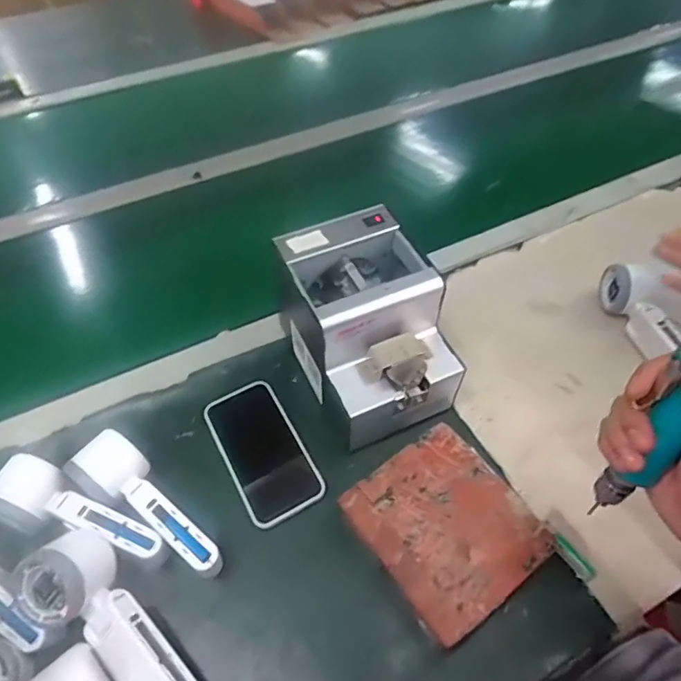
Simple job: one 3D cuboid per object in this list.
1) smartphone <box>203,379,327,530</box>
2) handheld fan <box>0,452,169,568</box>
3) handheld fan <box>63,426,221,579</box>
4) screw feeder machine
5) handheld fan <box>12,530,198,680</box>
[{"bbox_3d":[-0.078,0.108,0.523,0.077,0.009,0.147,-26,57,-18],"label":"smartphone"},{"bbox_3d":[-0.223,0.155,0.451,0.158,0.050,0.053,18,55,14],"label":"handheld fan"},{"bbox_3d":[-0.167,0.148,0.463,0.158,0.052,0.058,32,59,22],"label":"handheld fan"},{"bbox_3d":[0.029,-0.011,0.526,0.119,0.154,0.169,-20,55,-14],"label":"screw feeder machine"},{"bbox_3d":[-0.175,0.218,0.395,0.167,0.046,0.067,40,62,13],"label":"handheld fan"}]

